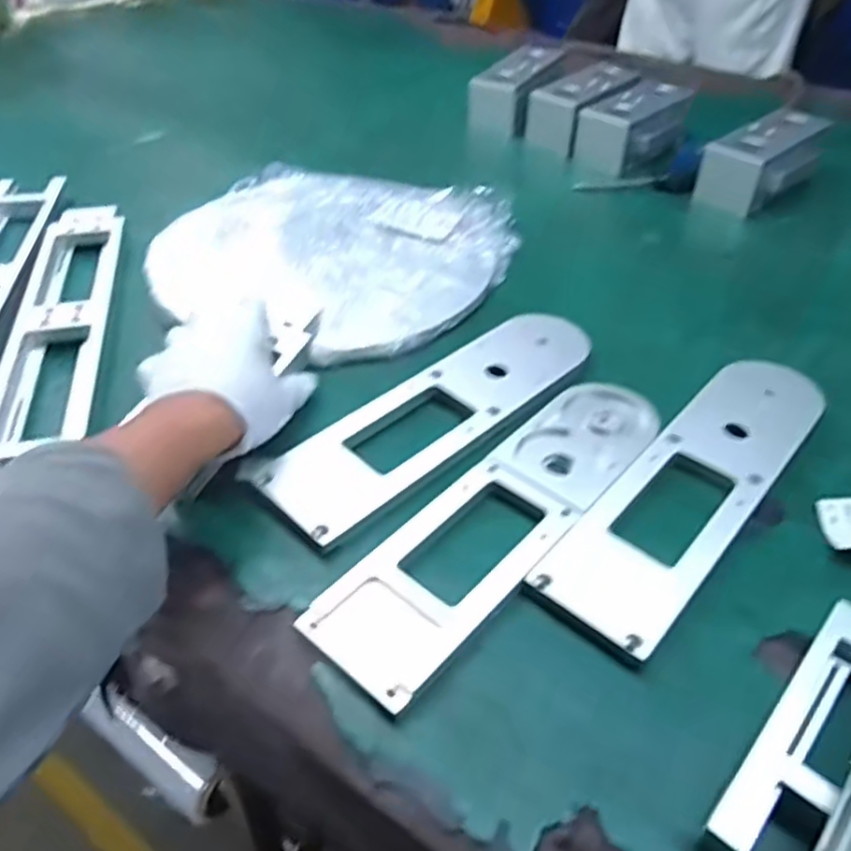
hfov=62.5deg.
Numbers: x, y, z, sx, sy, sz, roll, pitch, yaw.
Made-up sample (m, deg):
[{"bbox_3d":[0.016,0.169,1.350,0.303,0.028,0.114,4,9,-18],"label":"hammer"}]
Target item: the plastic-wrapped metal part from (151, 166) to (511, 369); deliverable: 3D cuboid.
[{"bbox_3d":[-0.097,-0.178,0.709,0.327,0.039,0.303,1,45,-1],"label":"plastic-wrapped metal part"}]

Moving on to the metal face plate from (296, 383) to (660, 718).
[{"bbox_3d":[0.058,0.054,0.465,0.081,0.013,0.306,34,54,28],"label":"metal face plate"}]

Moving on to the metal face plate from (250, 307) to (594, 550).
[{"bbox_3d":[0.017,-0.013,0.536,0.090,0.007,0.306,34,54,28],"label":"metal face plate"}]

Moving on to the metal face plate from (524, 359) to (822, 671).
[{"bbox_3d":[0.188,0.039,0.485,0.082,0.014,0.296,33,53,28],"label":"metal face plate"}]

